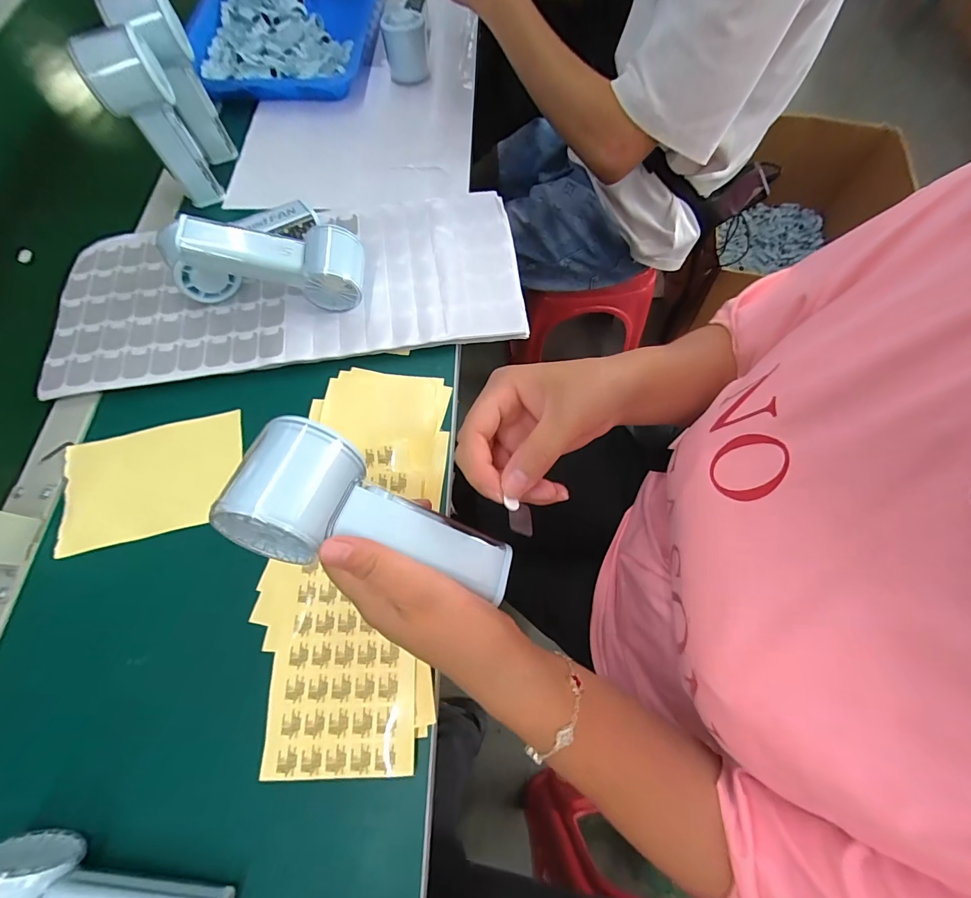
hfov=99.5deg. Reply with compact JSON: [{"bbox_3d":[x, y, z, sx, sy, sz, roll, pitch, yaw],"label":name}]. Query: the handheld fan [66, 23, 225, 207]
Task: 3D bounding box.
[{"bbox_3d":[-0.342,-0.344,0.437,0.059,0.153,0.057,-15,68,-3],"label":"handheld fan"}]

